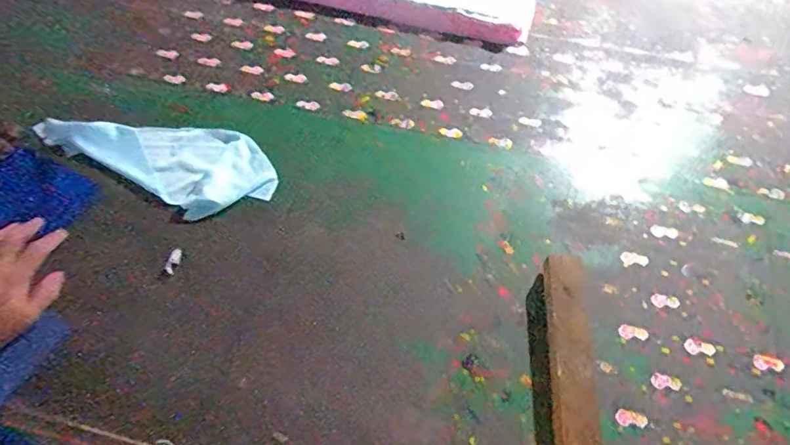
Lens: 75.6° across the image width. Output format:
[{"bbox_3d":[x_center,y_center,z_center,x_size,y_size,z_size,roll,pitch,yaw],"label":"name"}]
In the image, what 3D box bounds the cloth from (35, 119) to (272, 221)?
[{"bbox_3d":[-0.344,-0.111,0.763,0.355,0.032,0.146,25,63,14],"label":"cloth"}]

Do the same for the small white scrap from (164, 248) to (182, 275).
[{"bbox_3d":[-0.292,0.051,0.672,0.015,0.008,0.035,14,75,8],"label":"small white scrap"}]

